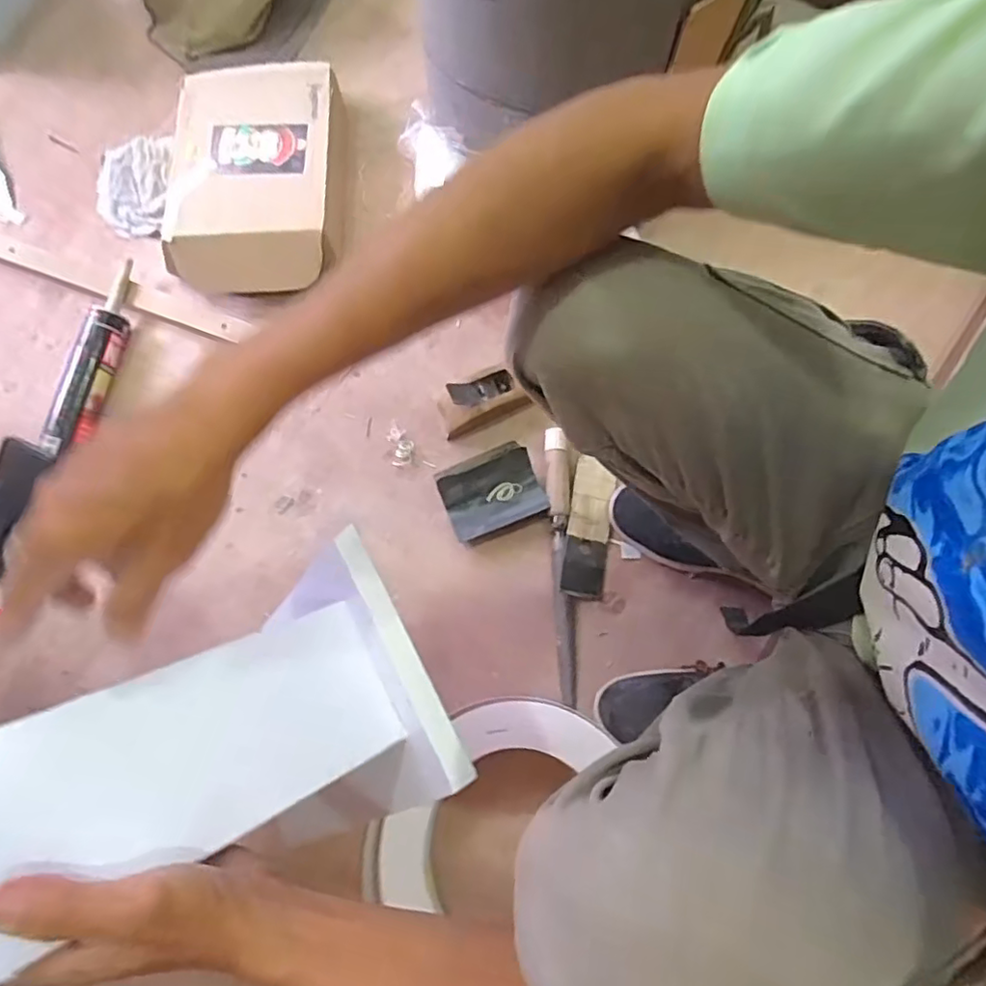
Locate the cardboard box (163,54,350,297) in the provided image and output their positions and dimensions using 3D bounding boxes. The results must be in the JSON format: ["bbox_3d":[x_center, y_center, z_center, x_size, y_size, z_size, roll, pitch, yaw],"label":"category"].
[{"bbox_3d":[-0.313,-0.420,0.797,0.230,0.075,0.312,-6,76,-1],"label":"cardboard box"}]

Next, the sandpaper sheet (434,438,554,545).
[{"bbox_3d":[0.001,0.001,0.702,0.116,0.036,0.094,-23,77,-5],"label":"sandpaper sheet"}]

